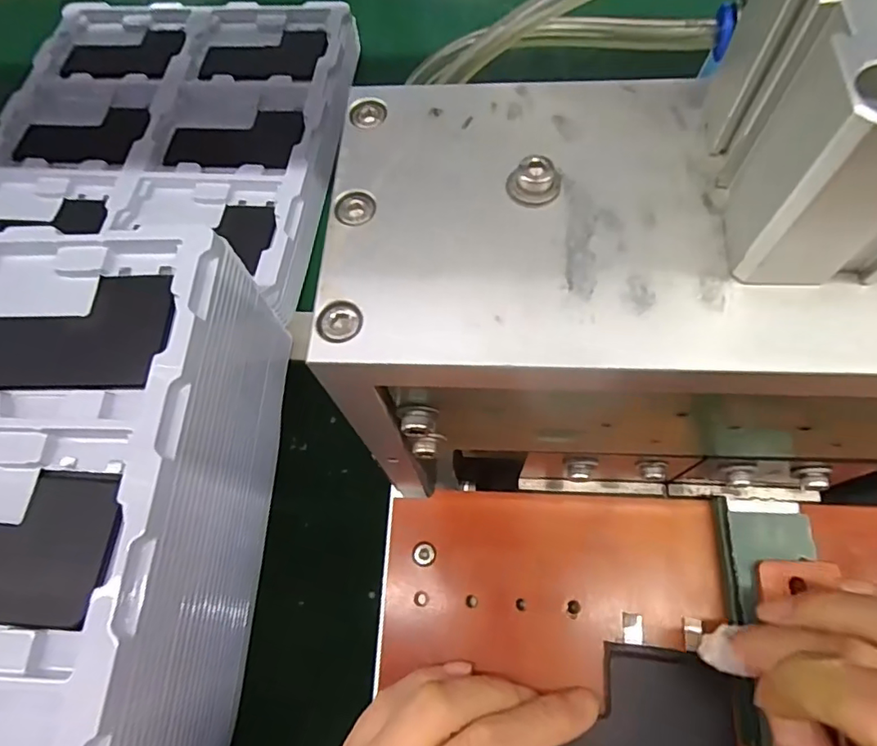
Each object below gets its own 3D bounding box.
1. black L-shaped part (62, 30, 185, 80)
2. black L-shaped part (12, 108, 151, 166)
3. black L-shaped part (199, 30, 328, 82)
[{"bbox_3d":[-0.290,-0.297,0.496,0.110,0.013,0.066,7,68,8],"label":"black L-shaped part"},{"bbox_3d":[-0.300,-0.204,0.454,0.111,0.017,0.063,6,68,7],"label":"black L-shaped part"},{"bbox_3d":[-0.156,-0.290,0.482,0.111,0.011,0.073,9,68,8],"label":"black L-shaped part"}]

